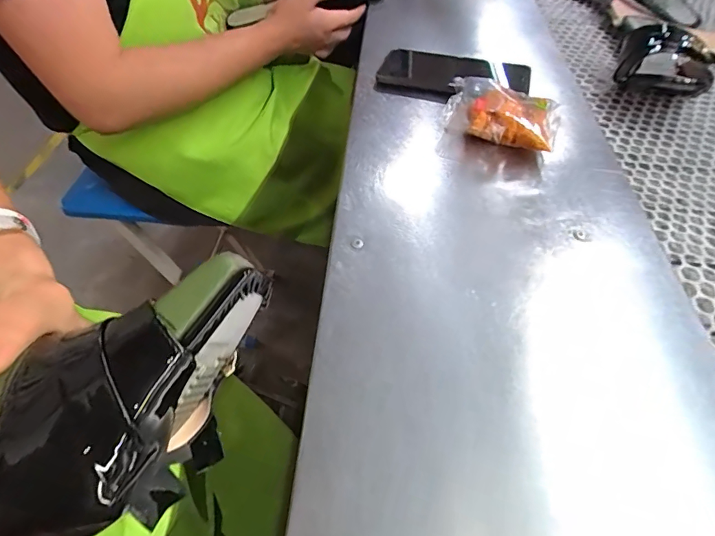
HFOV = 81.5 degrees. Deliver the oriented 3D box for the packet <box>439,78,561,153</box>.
[{"bbox_3d":[0.135,-0.149,0.400,0.113,0.038,0.070,24,56,16],"label":"packet"}]

